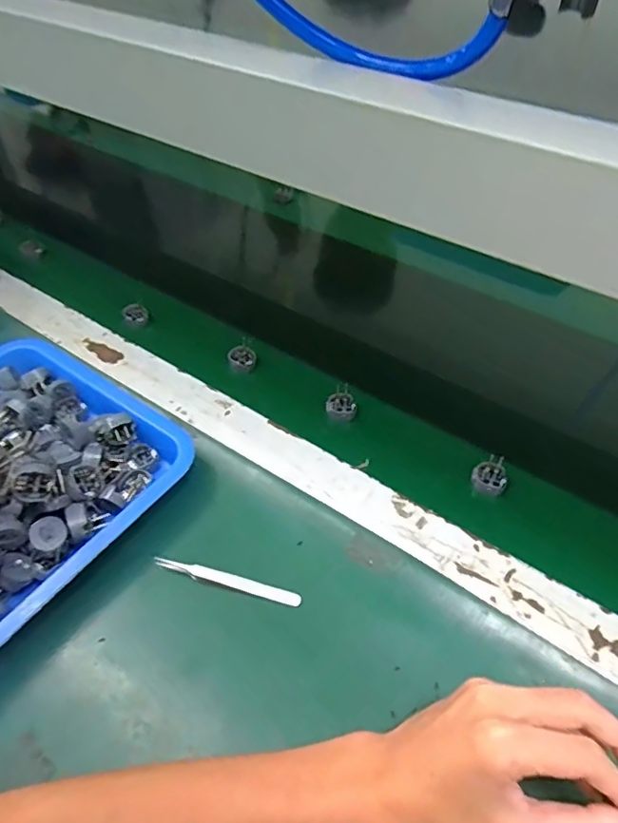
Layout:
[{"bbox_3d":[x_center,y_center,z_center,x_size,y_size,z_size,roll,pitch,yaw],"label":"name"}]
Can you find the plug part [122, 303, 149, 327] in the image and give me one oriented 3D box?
[{"bbox_3d":[-0.196,-0.109,0.638,0.025,0.025,0.012,-24,53,-15],"label":"plug part"}]

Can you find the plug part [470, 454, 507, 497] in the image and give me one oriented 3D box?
[{"bbox_3d":[0.157,0.056,0.492,0.028,0.026,0.023,14,53,16],"label":"plug part"}]

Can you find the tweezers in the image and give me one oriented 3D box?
[{"bbox_3d":[-0.062,0.126,0.429,0.113,0.010,0.013,11,52,13],"label":"tweezers"}]

